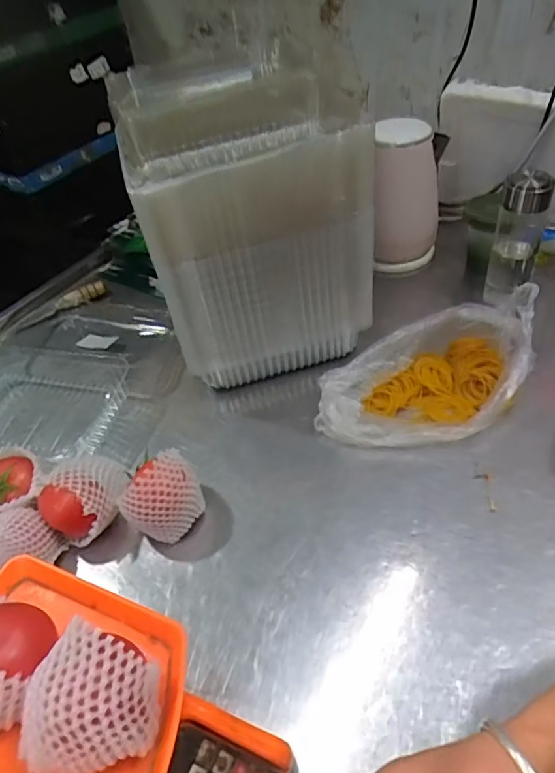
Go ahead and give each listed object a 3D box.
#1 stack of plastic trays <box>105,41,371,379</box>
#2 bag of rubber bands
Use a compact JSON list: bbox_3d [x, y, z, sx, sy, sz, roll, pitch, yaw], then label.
[{"bbox_3d":[-0.040,-0.216,0.746,0.268,0.346,0.311,-14,45,-6],"label":"stack of plastic trays"},{"bbox_3d":[0.197,-0.010,0.679,0.294,0.108,0.159,-9,44,-1],"label":"bag of rubber bands"}]

